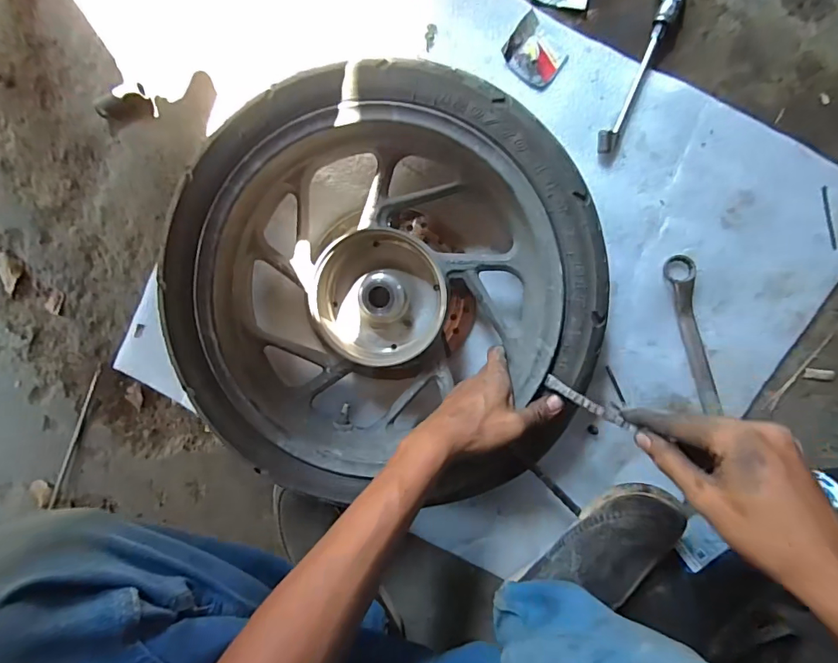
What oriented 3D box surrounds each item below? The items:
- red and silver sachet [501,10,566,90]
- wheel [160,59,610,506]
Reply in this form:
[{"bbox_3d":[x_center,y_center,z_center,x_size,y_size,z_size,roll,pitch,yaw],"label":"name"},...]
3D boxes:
[{"bbox_3d":[0.133,-0.321,0.522,0.055,0.010,0.068,-43,91,9],"label":"red and silver sachet"},{"bbox_3d":[-0.036,-0.043,0.510,0.428,0.128,0.414,1,97,6],"label":"wheel"}]

